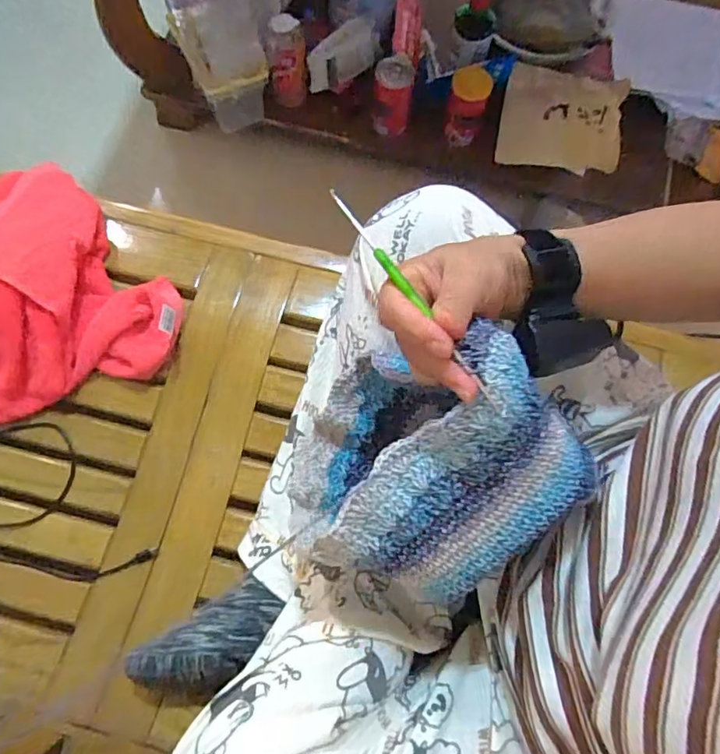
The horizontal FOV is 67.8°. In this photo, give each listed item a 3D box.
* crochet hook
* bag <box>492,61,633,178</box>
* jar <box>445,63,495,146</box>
[{"bbox_3d":[0.030,-0.042,0.288,0.006,0.012,0.154,-35,82,-12],"label":"crochet hook"},{"bbox_3d":[0.343,-0.441,0.911,0.203,0.042,0.191,11,71,3],"label":"bag"},{"bbox_3d":[0.179,-0.453,0.903,0.062,0.125,0.067,13,71,3],"label":"jar"}]

